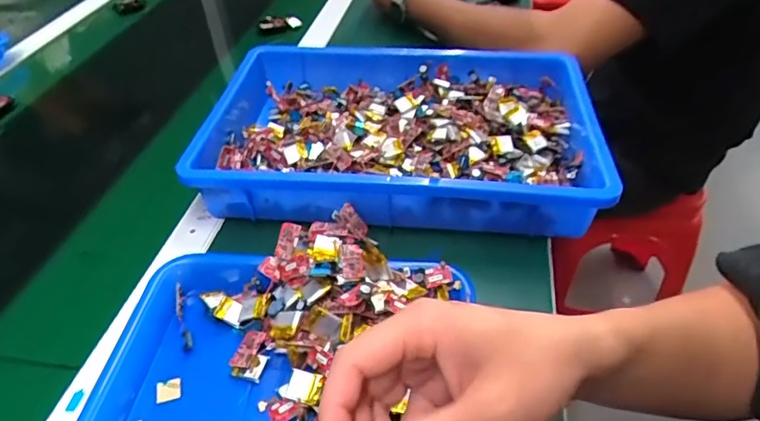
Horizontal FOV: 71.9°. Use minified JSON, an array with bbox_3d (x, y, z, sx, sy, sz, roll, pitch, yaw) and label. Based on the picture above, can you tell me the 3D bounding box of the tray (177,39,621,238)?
[{"bbox_3d":[0.013,-0.083,0.541,0.385,0.060,0.241,3,42,5],"label":"tray"}]

